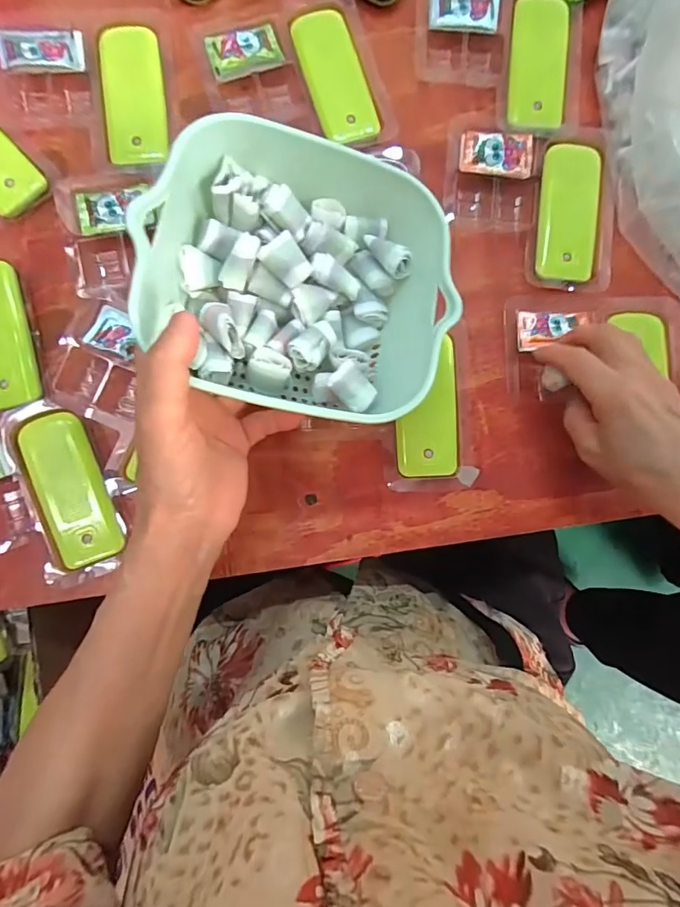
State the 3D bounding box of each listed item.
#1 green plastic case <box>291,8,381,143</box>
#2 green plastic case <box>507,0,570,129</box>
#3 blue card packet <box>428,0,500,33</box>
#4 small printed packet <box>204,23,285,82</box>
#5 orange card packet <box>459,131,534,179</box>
[{"bbox_3d":[-0.003,-0.288,0.373,0.043,0.011,0.104,-19,86,-4],"label":"green plastic case"},{"bbox_3d":[0.155,-0.307,0.380,0.045,0.017,0.106,3,82,-4],"label":"green plastic case"},{"bbox_3d":[0.097,-0.347,0.380,0.054,0.008,0.035,3,85,-2],"label":"blue card packet"},{"bbox_3d":[-0.072,-0.304,0.368,0.053,0.006,0.033,-20,86,-4],"label":"small printed packet"},{"bbox_3d":[0.120,-0.228,0.369,0.054,0.004,0.032,4,97,1],"label":"orange card packet"}]

